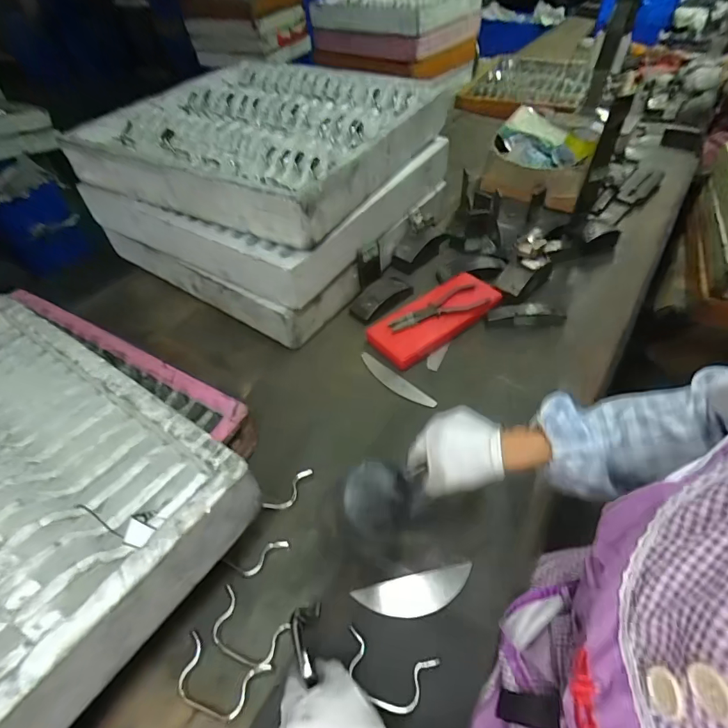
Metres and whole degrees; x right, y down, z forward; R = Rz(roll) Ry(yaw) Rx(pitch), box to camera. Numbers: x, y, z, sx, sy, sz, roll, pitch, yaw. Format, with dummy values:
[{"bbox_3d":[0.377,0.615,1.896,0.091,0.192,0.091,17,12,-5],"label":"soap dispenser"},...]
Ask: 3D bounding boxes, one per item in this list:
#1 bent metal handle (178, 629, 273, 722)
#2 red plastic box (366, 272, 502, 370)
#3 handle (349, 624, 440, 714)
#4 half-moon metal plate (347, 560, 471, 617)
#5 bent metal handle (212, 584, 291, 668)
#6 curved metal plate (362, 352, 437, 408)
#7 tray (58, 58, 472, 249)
[{"bbox_3d":[-0.148,0.319,0.431,0.093,0.011,0.054,13,50,13],"label":"bent metal handle"},{"bbox_3d":[0.128,-0.087,0.764,0.249,0.040,0.111,-32,55,-24],"label":"red plastic box"},{"bbox_3d":[0.022,0.304,0.419,0.094,0.006,0.053,13,50,13],"label":"handle"},{"bbox_3d":[0.060,0.257,0.478,0.136,0.008,0.041,-11,49,-7],"label":"half-moon metal plate"},{"bbox_3d":[-0.129,0.282,0.455,0.086,0.012,0.052,22,53,20],"label":"bent metal handle"},{"bbox_3d":[0.050,0.027,0.696,0.032,0.006,0.153,-37,57,-27],"label":"curved metal plate"},{"bbox_3d":[-0.188,-0.453,0.831,0.541,0.086,0.514,21,53,19],"label":"tray"}]

